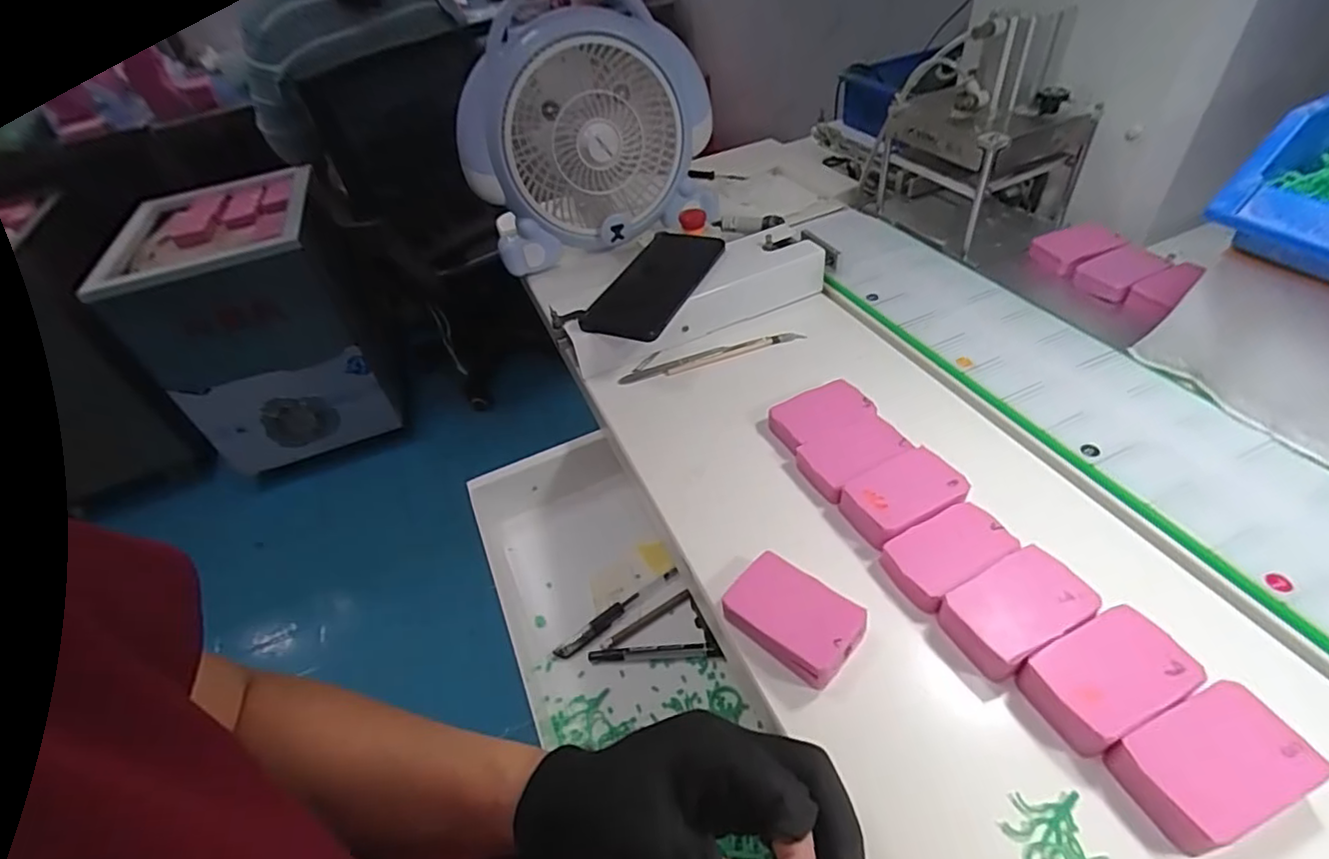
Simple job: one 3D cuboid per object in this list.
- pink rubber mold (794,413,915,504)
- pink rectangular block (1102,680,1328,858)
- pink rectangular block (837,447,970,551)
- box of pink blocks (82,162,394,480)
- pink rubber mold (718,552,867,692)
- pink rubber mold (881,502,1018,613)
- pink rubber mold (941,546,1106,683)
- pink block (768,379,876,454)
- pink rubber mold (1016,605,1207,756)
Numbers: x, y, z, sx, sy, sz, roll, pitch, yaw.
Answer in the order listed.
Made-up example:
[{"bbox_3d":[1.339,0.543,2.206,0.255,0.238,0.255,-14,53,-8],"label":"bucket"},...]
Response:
[{"bbox_3d":[0.134,0.020,0.428,0.072,0.023,0.049,-20,45,-12],"label":"pink rubber mold"},{"bbox_3d":[0.244,0.151,0.269,0.072,0.025,0.045,-20,44,-11],"label":"pink rectangular block"},{"bbox_3d":[0.154,0.047,0.394,0.074,0.026,0.048,-22,45,-14],"label":"pink rectangular block"},{"bbox_3d":[-0.991,-0.282,1.524,0.439,0.499,0.523,-20,45,-12],"label":"box of pink blocks"},{"bbox_3d":[0.072,0.107,0.342,0.049,0.024,0.073,-38,51,-27],"label":"pink rubber mold"},{"bbox_3d":[0.171,0.075,0.362,0.074,0.023,0.045,-25,46,-16],"label":"pink rubber mold"},{"bbox_3d":[0.192,0.101,0.330,0.073,0.025,0.045,-24,45,-15],"label":"pink rubber mold"},{"bbox_3d":[0.119,-0.008,0.462,0.071,0.021,0.047,-22,45,-13],"label":"pink block"},{"bbox_3d":[0.220,0.125,0.300,0.073,0.026,0.045,-22,45,-13],"label":"pink rubber mold"}]

